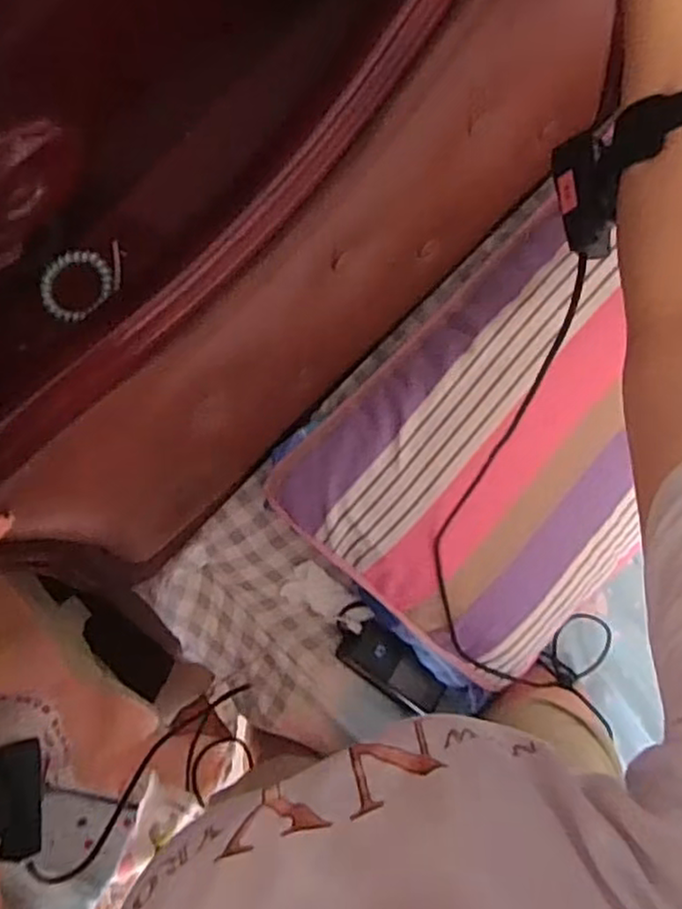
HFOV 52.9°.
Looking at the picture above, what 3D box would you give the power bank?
[{"bbox_3d":[0.064,0.248,0.802,0.132,0.013,0.056,35,86,0],"label":"power bank"}]

